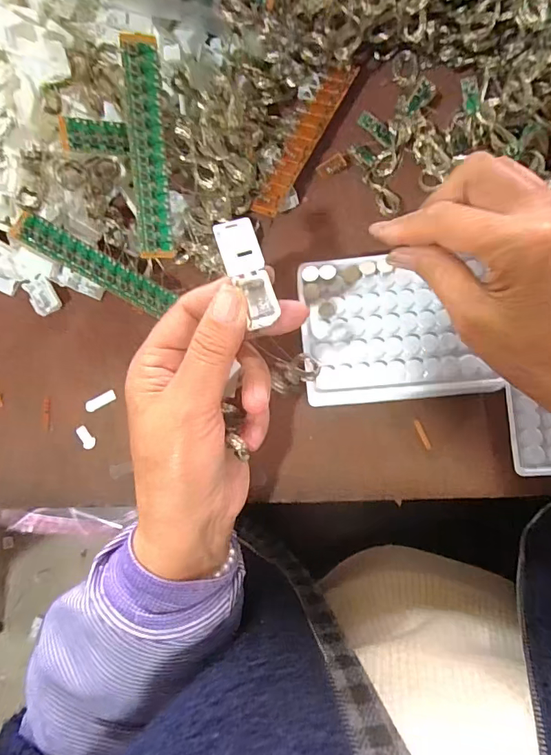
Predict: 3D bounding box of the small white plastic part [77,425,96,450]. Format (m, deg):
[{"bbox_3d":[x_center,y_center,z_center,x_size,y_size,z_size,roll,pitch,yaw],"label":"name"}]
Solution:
[{"bbox_3d":[-0.142,0.045,0.329,0.018,0.005,0.009,44,89,9],"label":"small white plastic part"}]

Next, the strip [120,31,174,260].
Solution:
[{"bbox_3d":[-0.080,-0.142,0.280,0.020,0.004,0.127,-6,105,-17],"label":"strip"}]

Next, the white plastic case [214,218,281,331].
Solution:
[{"bbox_3d":[-0.014,-0.053,0.224,0.019,0.011,0.057,-20,83,3],"label":"white plastic case"}]

